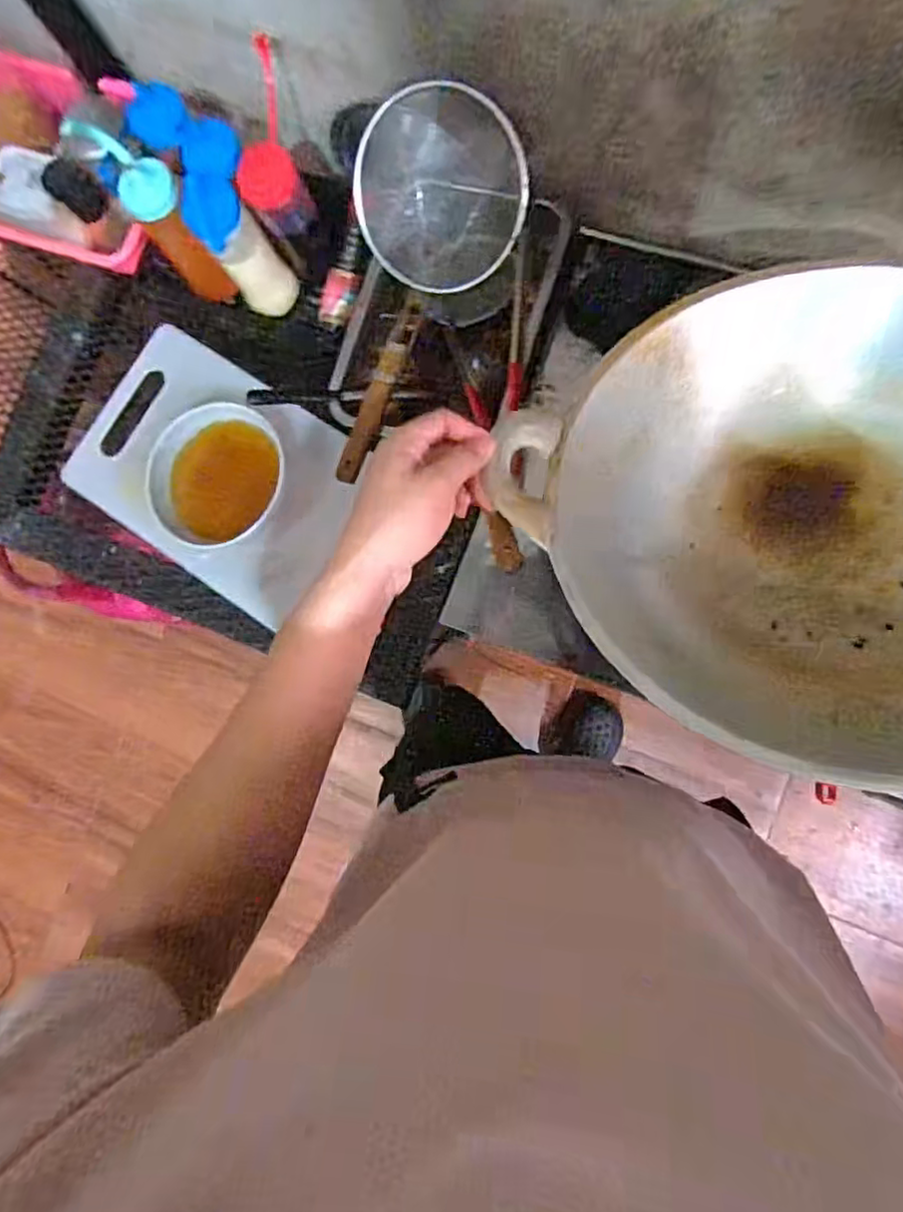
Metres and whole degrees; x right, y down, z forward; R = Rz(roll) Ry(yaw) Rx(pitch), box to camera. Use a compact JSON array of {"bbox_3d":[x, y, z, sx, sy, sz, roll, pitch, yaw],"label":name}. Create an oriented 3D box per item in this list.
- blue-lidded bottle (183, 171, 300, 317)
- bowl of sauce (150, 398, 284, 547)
[{"bbox_3d":[-0.232,-0.398,0.723,0.064,0.168,0.054,-35,82,5],"label":"blue-lidded bottle"},{"bbox_3d":[-0.285,-0.160,0.782,0.166,0.061,0.147,-33,82,5],"label":"bowl of sauce"}]

